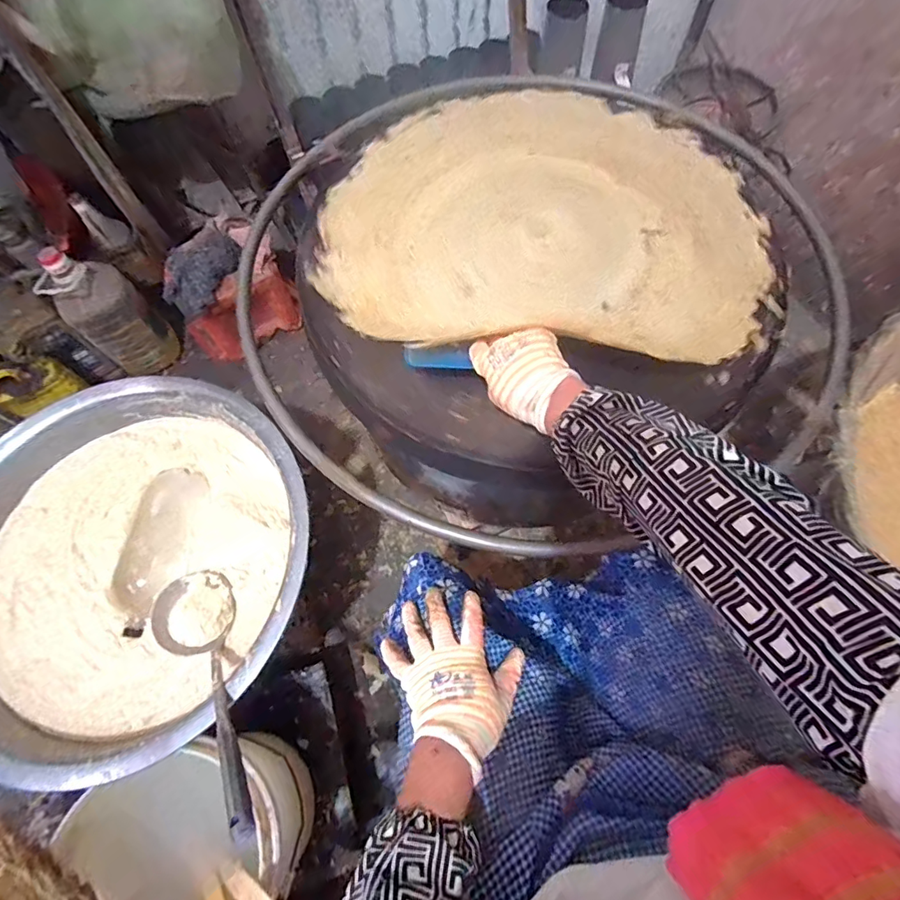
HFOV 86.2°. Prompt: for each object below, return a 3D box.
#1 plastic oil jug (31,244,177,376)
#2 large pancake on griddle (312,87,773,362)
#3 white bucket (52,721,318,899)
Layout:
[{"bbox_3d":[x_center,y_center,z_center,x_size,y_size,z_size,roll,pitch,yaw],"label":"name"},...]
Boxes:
[{"bbox_3d":[-0.768,-0.308,1.096,0.141,0.308,0.121,-14,67,-4],"label":"plastic oil jug"},{"bbox_3d":[0.127,-0.328,0.664,0.575,0.031,0.474,2,66,3],"label":"large pancake on griddle"},{"bbox_3d":[-0.312,0.500,0.615,0.225,0.223,0.231,-1,66,1],"label":"white bucket"}]

